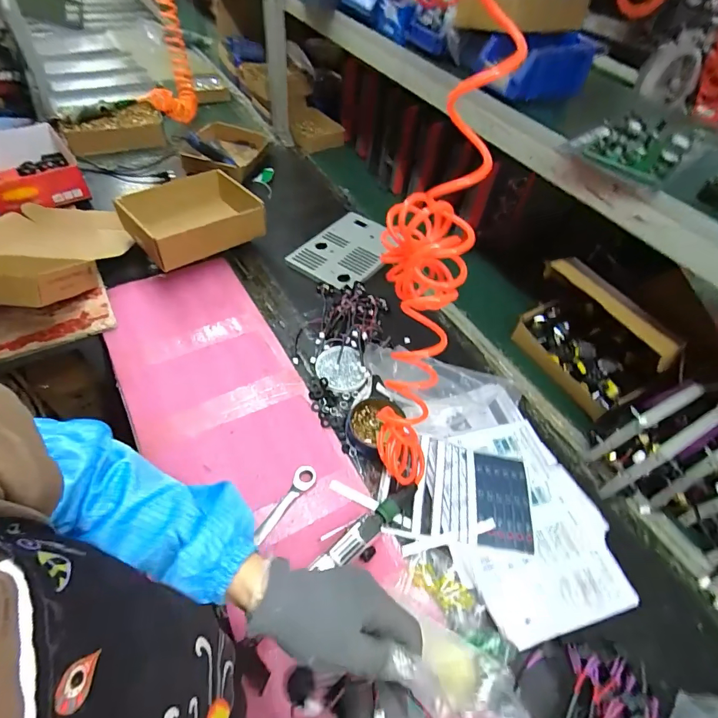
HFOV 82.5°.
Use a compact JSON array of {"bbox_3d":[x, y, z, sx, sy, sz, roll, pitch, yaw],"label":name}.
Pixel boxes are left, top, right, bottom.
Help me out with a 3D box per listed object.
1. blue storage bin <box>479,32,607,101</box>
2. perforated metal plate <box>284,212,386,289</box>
[{"bbox_3d":[0.280,-0.460,0.642,0.175,0.069,0.095,-16,55,-17],"label":"blue storage bin"},{"bbox_3d":[-0.021,-0.273,0.993,0.195,0.016,0.279,25,50,19],"label":"perforated metal plate"}]

